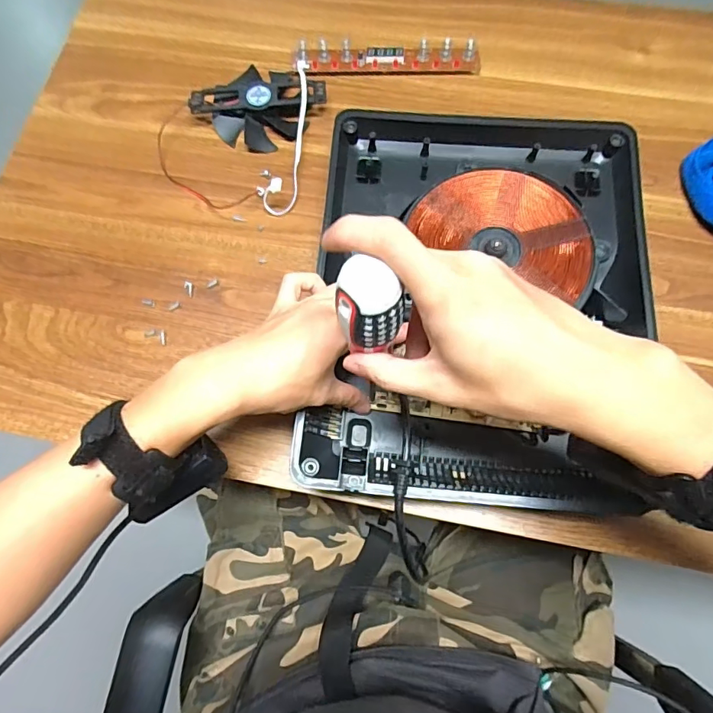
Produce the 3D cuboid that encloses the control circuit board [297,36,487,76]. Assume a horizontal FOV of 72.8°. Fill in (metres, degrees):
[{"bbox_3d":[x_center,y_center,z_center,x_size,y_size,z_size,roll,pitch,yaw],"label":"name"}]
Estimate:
[{"bbox_3d":[0.034,-0.327,0.534,0.201,0.019,0.038,-2,72,0],"label":"control circuit board"}]

